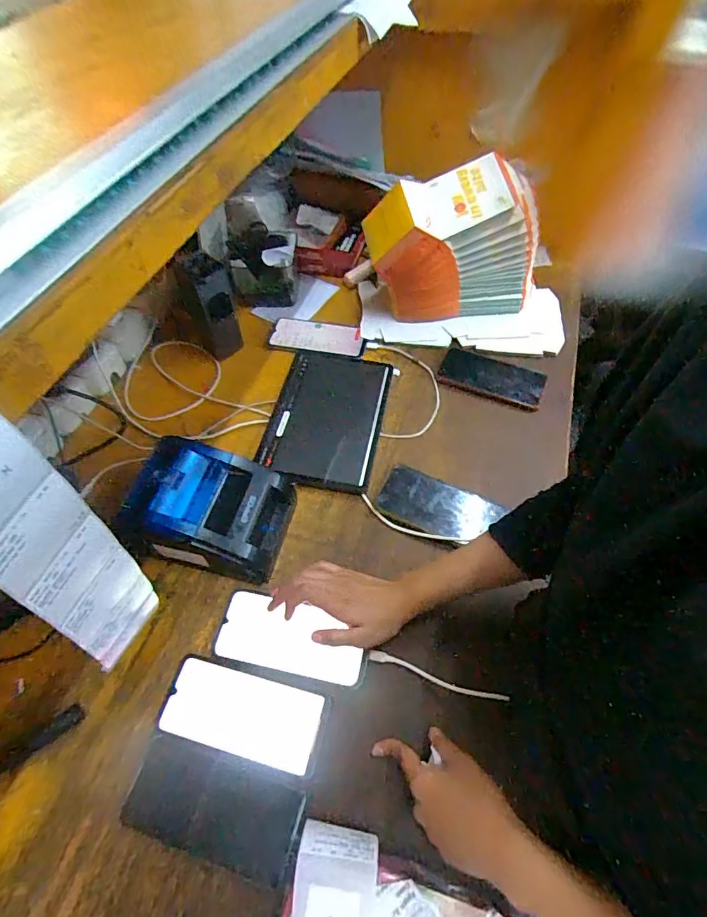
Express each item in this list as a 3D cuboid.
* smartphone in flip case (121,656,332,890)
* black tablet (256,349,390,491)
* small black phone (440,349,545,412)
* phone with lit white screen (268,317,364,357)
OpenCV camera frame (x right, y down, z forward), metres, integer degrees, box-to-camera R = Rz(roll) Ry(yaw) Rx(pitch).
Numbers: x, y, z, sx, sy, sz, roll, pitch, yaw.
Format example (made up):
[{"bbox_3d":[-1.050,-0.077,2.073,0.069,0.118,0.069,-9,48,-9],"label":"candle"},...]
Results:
[{"bbox_3d":[-0.122,0.294,0.466,0.164,0.008,0.156,12,57,9],"label":"smartphone in flip case"},{"bbox_3d":[-0.040,-0.071,0.703,0.168,0.017,0.250,8,56,6],"label":"black tablet"},{"bbox_3d":[0.222,-0.133,0.749,0.160,0.013,0.091,20,58,14],"label":"small black phone"},{"bbox_3d":[-0.062,-0.210,0.806,0.164,0.012,0.068,9,56,7],"label":"phone with lit white screen"}]

